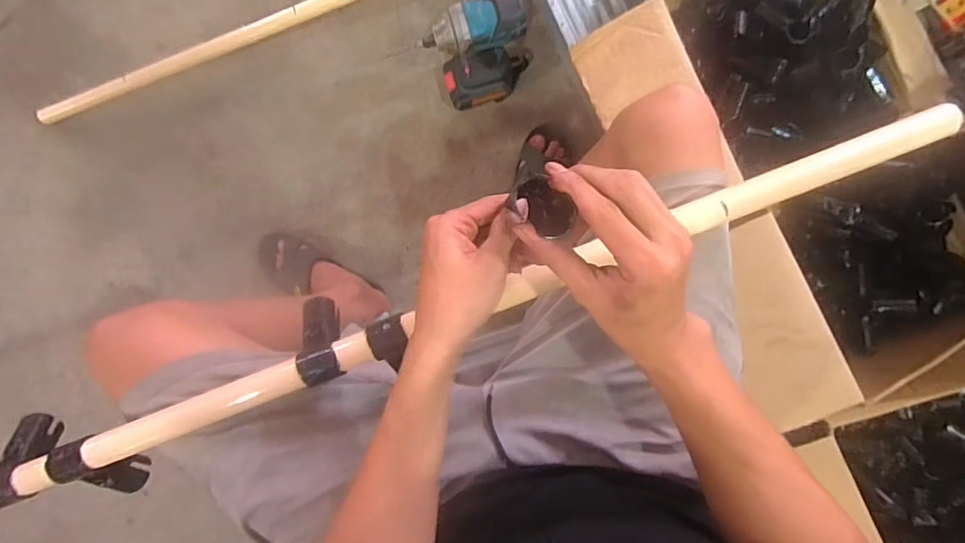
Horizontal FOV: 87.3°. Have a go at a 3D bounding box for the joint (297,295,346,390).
[{"bbox_3d":[-0.143,0.057,0.453,0.033,0.027,0.085,-17,47,4],"label":"joint"}]

